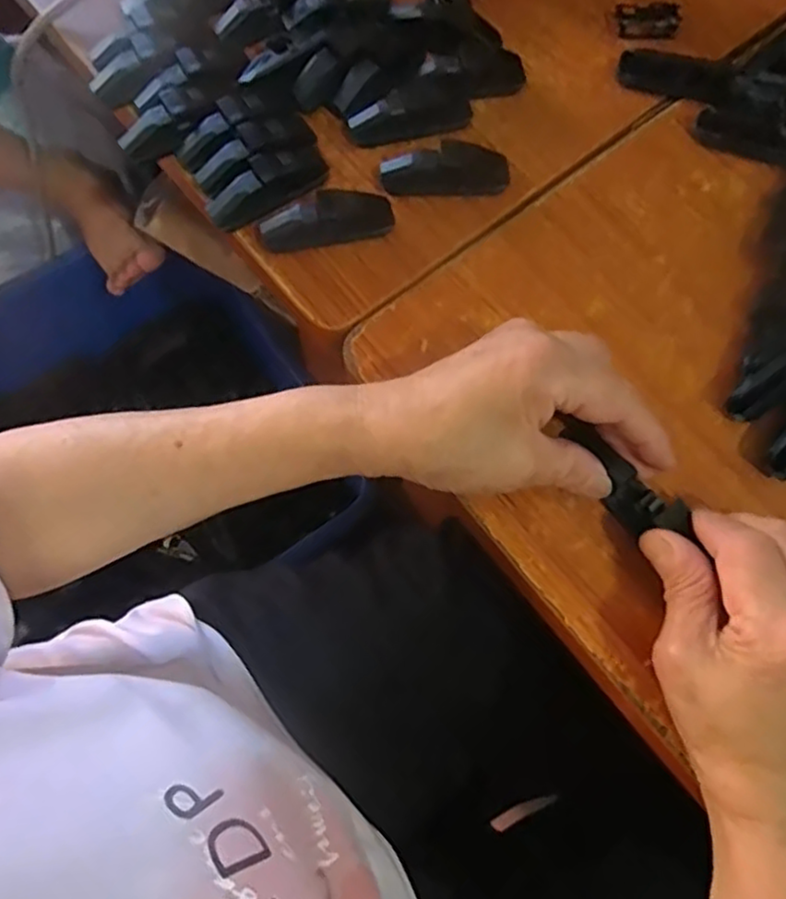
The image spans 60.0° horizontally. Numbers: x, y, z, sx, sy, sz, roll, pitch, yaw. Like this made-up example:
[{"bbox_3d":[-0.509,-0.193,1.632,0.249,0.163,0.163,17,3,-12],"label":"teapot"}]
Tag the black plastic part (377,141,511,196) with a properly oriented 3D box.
[{"bbox_3d":[0.030,-0.159,0.389,0.072,0.021,0.018,-2,74,-2],"label":"black plastic part"}]

